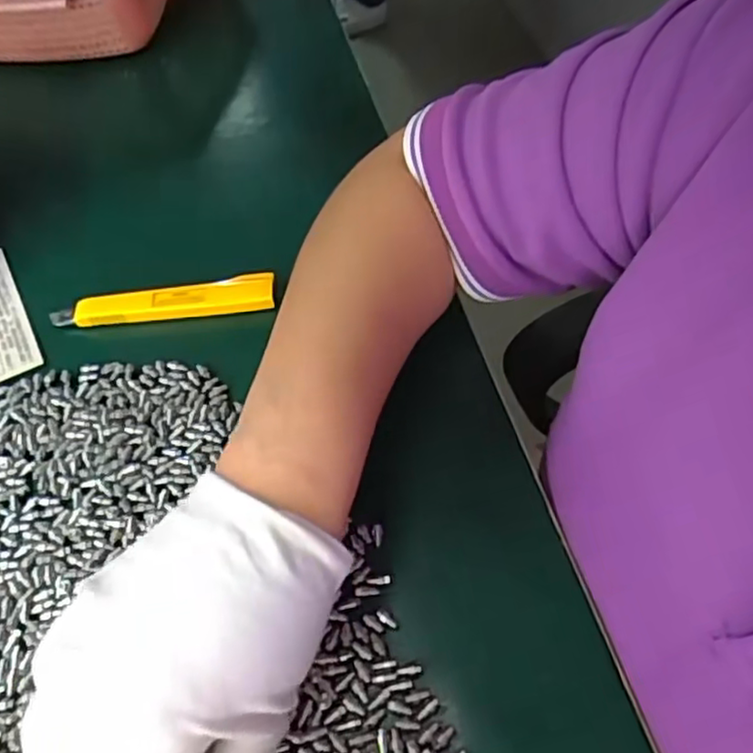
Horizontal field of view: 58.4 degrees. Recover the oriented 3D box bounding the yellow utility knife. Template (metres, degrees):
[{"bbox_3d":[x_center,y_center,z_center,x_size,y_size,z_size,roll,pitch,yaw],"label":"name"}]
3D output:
[{"bbox_3d":[-0.121,-0.043,0.384,0.126,0.011,0.020,-6,56,1],"label":"yellow utility knife"}]

